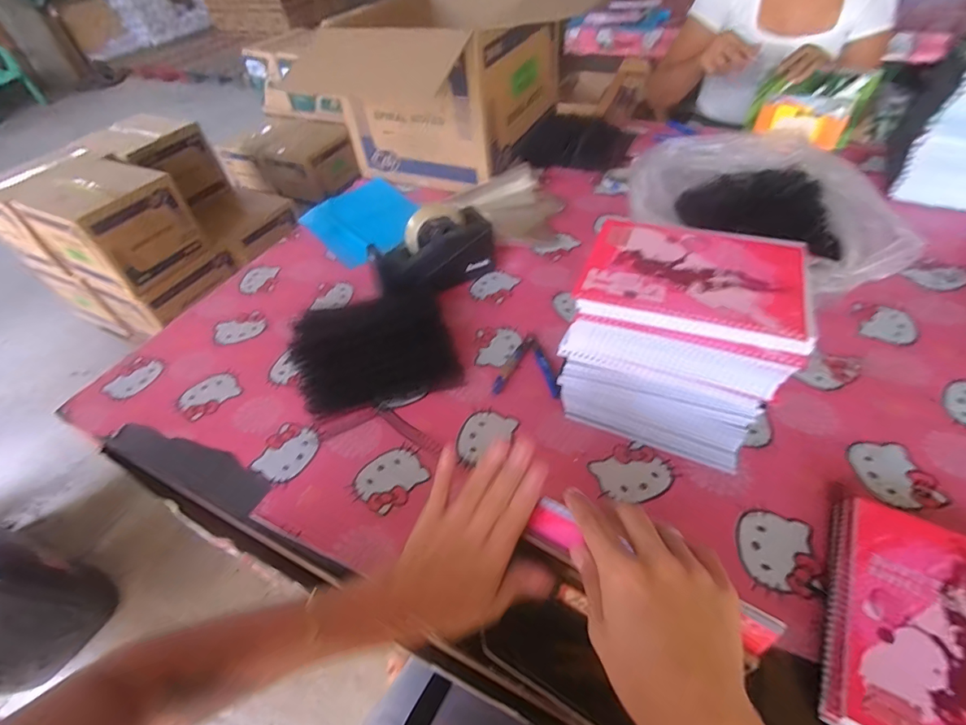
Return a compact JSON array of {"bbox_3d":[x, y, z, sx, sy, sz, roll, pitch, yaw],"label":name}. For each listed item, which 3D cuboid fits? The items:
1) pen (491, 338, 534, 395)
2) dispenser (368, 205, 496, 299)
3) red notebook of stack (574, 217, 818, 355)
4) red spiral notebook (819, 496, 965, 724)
[{"bbox_3d":[0.041,0.003,0.633,0.017,0.009,0.106,22,53,25],"label":"pen"},{"bbox_3d":[-0.077,-0.170,0.740,0.197,0.114,0.093,-27,49,-18],"label":"dispenser"},{"bbox_3d":[0.205,-0.086,0.450,0.197,0.014,0.150,14,50,19],"label":"red notebook of stack"},{"bbox_3d":[0.378,0.226,0.370,0.165,0.031,0.202,20,52,24],"label":"red spiral notebook"}]

